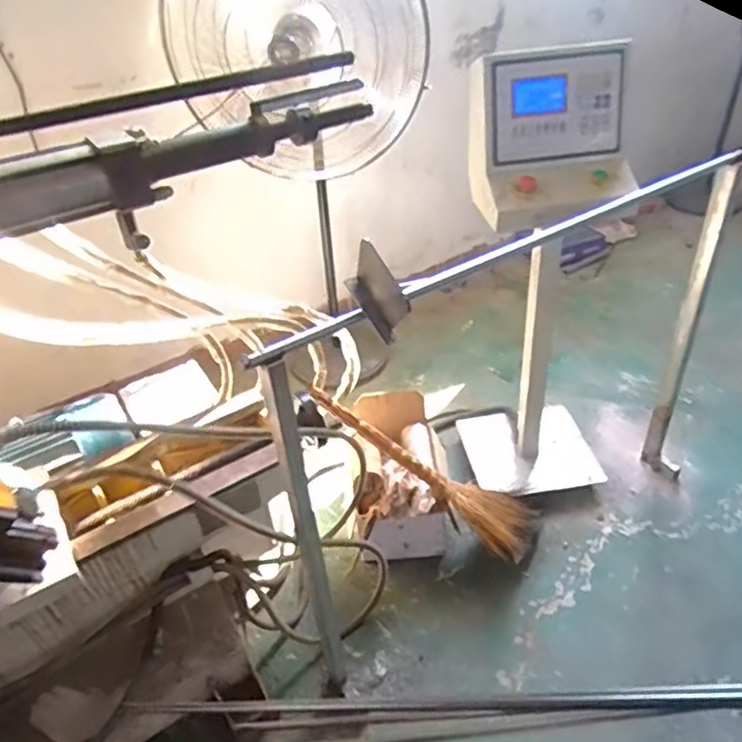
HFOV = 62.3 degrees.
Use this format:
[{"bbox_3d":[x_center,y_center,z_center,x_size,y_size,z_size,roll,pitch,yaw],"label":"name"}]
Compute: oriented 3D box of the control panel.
[{"bbox_3d":[0.405,-0.529,1.390,0.348,0.325,0.255,-8,38,-4],"label":"control panel"}]

